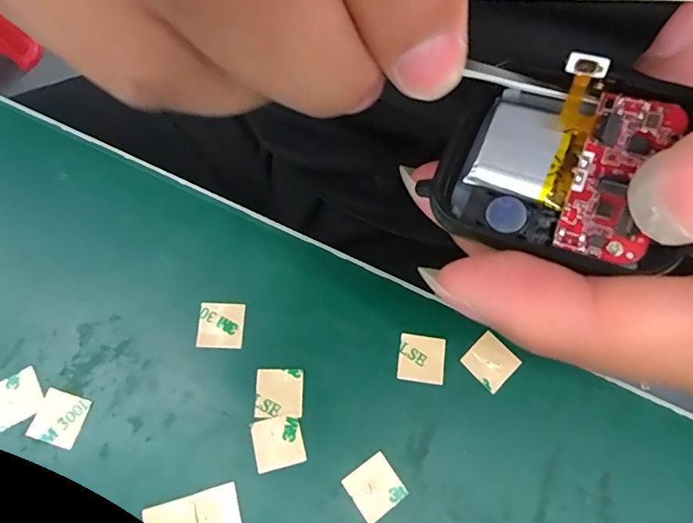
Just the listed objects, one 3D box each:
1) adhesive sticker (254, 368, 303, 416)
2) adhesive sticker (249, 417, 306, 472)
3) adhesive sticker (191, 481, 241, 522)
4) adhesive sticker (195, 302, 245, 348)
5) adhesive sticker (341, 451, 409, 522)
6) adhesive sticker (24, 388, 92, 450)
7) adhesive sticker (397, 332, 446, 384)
[{"bbox_3d":[-0.022,0.043,0.151,0.015,0.004,0.015,0,70,0],"label":"adhesive sticker"},{"bbox_3d":[-0.022,0.057,0.146,0.015,0.004,0.015,-11,73,-7],"label":"adhesive sticker"},{"bbox_3d":[-0.039,0.076,0.139,0.013,0.004,0.015,-16,70,-9],"label":"adhesive sticker"},{"bbox_3d":[-0.043,0.021,0.157,0.015,0.004,0.015,2,71,-1],"label":"adhesive sticker"},{"bbox_3d":[0.009,0.070,0.143,0.015,0.004,0.015,-35,75,-11],"label":"adhesive sticker"},{"bbox_3d":[-0.091,0.050,0.147,0.015,0.004,0.015,17,72,4],"label":"adhesive sticker"},{"bbox_3d":[0.025,0.033,0.156,0.015,0.004,0.015,7,68,4],"label":"adhesive sticker"}]

